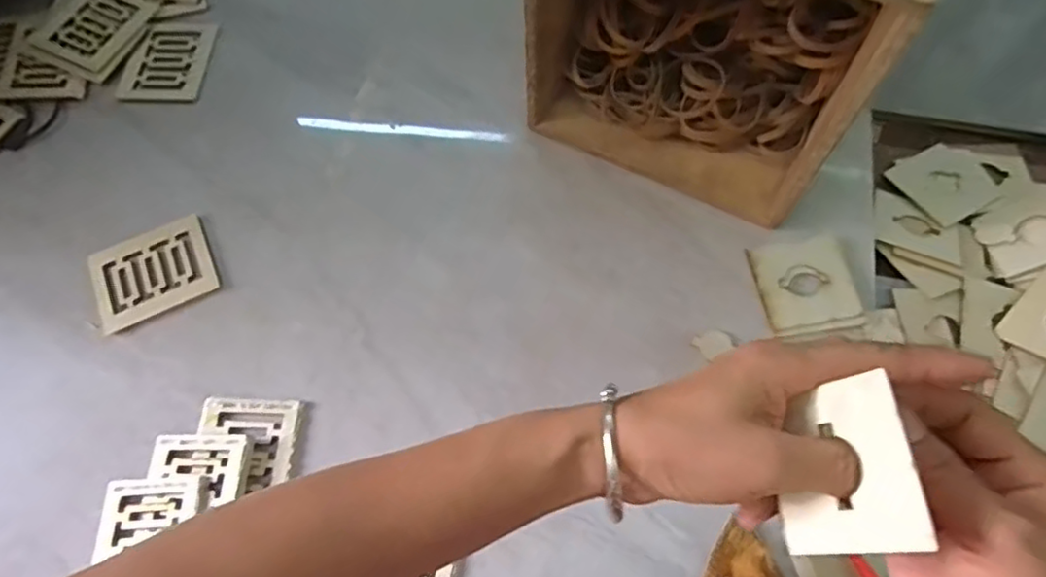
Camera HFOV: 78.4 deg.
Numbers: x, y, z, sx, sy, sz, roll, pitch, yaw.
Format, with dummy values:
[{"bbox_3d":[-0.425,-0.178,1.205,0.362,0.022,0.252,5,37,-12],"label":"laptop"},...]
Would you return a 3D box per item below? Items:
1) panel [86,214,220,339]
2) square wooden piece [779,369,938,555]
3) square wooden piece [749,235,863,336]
[{"bbox_3d":[-0.259,-0.012,0.449,0.079,0.008,0.063,-26,69,-8],"label":"panel"},{"bbox_3d":[0.121,0.069,0.247,0.004,0.059,0.060,7,66,-25],"label":"square wooden piece"},{"bbox_3d":[0.193,-0.004,0.439,0.063,0.005,0.065,-9,67,-1],"label":"square wooden piece"}]

